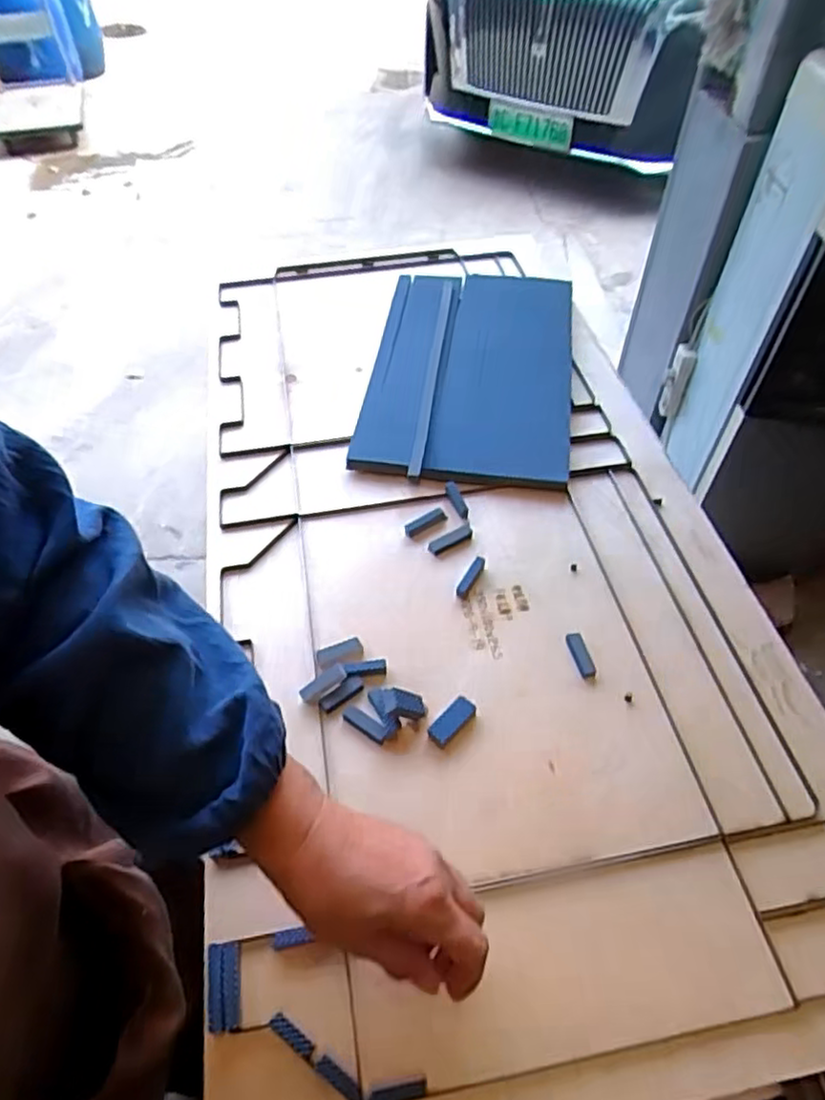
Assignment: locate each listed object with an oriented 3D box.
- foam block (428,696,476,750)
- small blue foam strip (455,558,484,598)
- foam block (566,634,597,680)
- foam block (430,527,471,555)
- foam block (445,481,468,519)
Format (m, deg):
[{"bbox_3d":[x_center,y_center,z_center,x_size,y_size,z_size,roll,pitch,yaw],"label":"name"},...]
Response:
[{"bbox_3d":[0.030,0.130,0.502,0.017,0.009,0.042,36,60,26],"label":"foam block"},{"bbox_3d":[0.051,0.024,0.581,0.011,0.006,0.042,25,58,19],"label":"small blue foam strip"},{"bbox_3d":[0.136,0.085,0.536,0.013,0.007,0.041,-8,53,-5],"label":"foam block"},{"bbox_3d":[0.036,-0.009,0.611,0.046,0.007,0.014,-27,55,-20],"label":"foam block"},{"bbox_3d":[0.043,-0.048,0.641,0.012,0.005,0.042,-20,69,-14],"label":"foam block"}]

